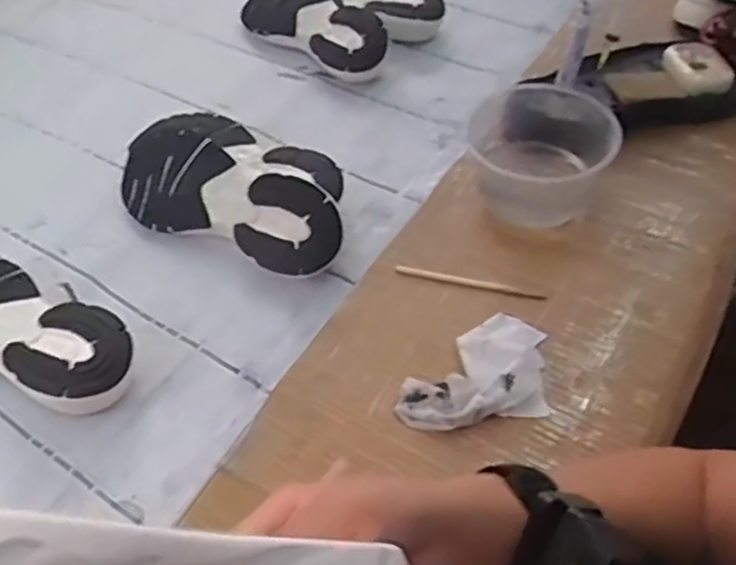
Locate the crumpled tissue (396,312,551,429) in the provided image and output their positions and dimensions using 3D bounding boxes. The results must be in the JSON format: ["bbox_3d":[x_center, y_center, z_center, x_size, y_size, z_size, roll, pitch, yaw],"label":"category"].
[{"bbox_3d":[0.093,0.074,0.542,0.135,0.024,0.083,-35,57,-27],"label":"crumpled tissue"}]

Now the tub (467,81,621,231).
[{"bbox_3d":[0.167,-0.118,0.679,0.122,0.092,0.133,0,48,0],"label":"tub"}]

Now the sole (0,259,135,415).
[{"bbox_3d":[-0.300,0.039,0.605,0.240,0.043,0.095,21,52,17],"label":"sole"}]

